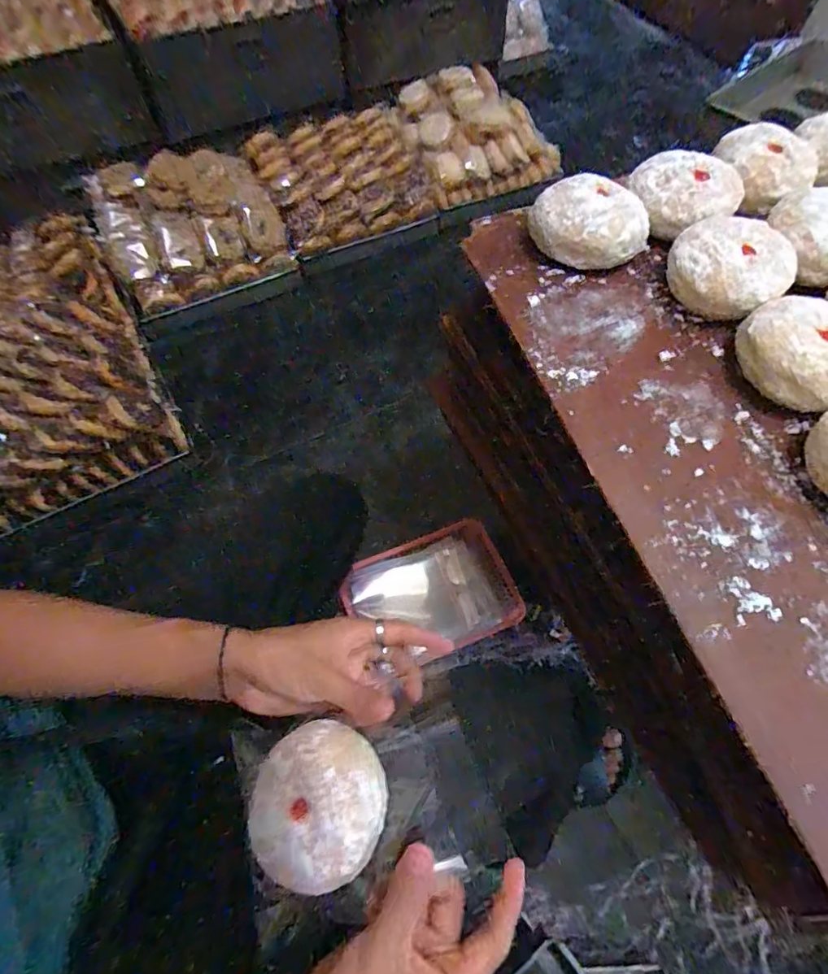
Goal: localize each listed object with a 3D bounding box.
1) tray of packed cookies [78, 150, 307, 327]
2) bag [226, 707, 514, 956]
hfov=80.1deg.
[{"bbox_3d":[-0.554,-0.657,1.207,0.407,0.106,0.394,-24,90,-8],"label":"tray of packed cookies"},{"bbox_3d":[-0.033,0.193,0.305,0.148,0.021,0.109,-15,63,-7],"label":"bag"}]

